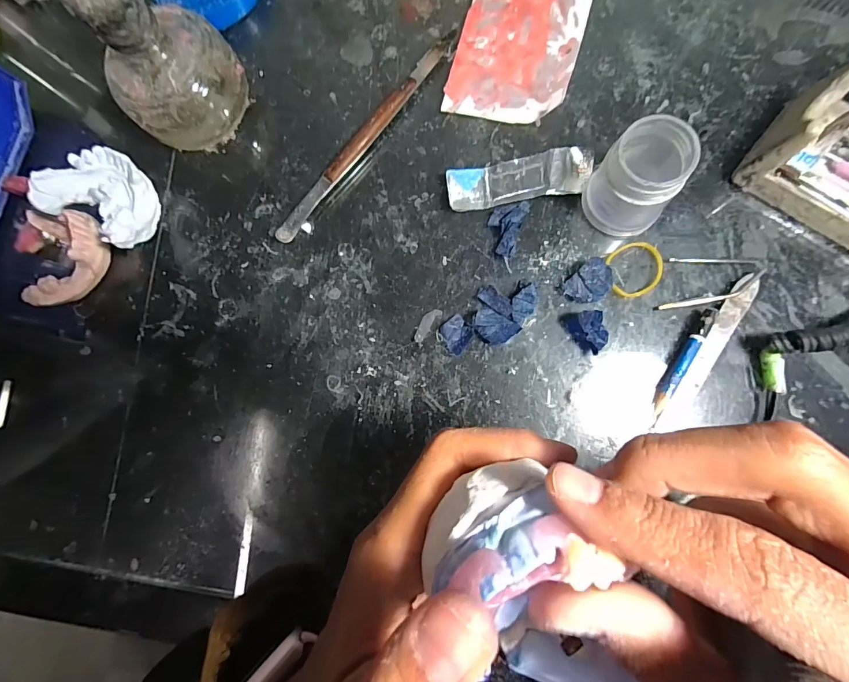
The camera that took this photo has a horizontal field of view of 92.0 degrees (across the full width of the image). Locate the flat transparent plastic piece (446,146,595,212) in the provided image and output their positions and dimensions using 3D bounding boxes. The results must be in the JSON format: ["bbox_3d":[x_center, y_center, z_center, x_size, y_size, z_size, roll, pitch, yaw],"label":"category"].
[{"bbox_3d":[0.057,-0.097,0.248,0.085,0.010,0.027,-7,82,6],"label":"flat transparent plastic piece"}]

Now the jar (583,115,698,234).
[{"bbox_3d":[0.114,-0.086,0.218,0.041,0.053,0.043,40,89,10],"label":"jar"}]

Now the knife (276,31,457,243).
[{"bbox_3d":[-0.038,-0.130,0.264,0.010,0.011,0.169,40,90,10],"label":"knife"}]

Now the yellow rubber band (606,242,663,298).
[{"bbox_3d":[0.121,-0.041,0.236,0.029,0.004,0.030,-1,83,7],"label":"yellow rubber band"}]

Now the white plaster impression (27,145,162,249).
[{"bbox_3d":[-0.201,-0.092,0.264,0.066,0.040,0.051,24,87,9],"label":"white plaster impression"}]

